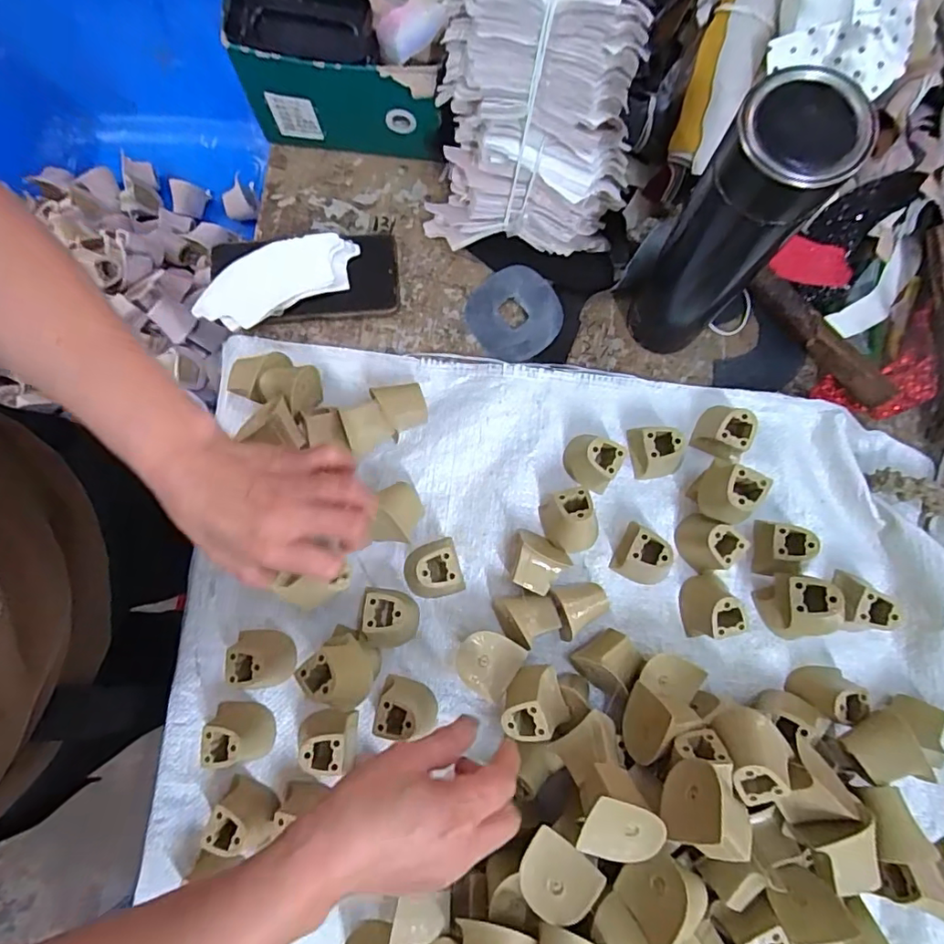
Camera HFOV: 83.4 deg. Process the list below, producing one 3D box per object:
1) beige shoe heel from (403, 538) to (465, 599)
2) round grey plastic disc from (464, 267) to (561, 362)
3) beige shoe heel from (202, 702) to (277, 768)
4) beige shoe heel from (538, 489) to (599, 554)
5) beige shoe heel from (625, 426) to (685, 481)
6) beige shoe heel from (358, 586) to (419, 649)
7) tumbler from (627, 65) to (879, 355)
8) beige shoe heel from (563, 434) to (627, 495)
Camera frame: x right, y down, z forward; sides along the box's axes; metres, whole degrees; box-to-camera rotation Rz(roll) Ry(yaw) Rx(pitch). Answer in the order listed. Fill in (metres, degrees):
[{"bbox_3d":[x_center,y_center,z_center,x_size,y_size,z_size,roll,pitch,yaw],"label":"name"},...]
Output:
[{"bbox_3d":[-0.032,0.077,0.416,0.045,0.040,0.045,-17,80,-3],"label":"beige shoe heel"},{"bbox_3d":[0.038,-0.141,0.470,0.078,0.008,0.081,0,80,0],"label":"round grey plastic disc"},{"bbox_3d":[-0.175,0.196,0.395,0.042,0.037,0.035,5,80,1],"label":"beige shoe heel"},{"bbox_3d":[0.078,0.040,0.423,0.035,0.043,0.050,-19,80,-3],"label":"beige shoe heel"},{"bbox_3d":[0.157,-0.020,0.437,0.044,0.035,0.046,-12,80,-2],"label":"beige shoe heel"},{"bbox_3d":[-0.064,0.114,0.408,0.042,0.044,0.043,5,80,1],"label":"beige shoe heel"},{"bbox_3d":[0.160,-0.145,0.358,0.065,0.224,0.055,35,82,6],"label":"tumbler"},{"bbox_3d":[0.101,-0.012,0.435,0.047,0.035,0.044,0,80,0],"label":"beige shoe heel"}]

